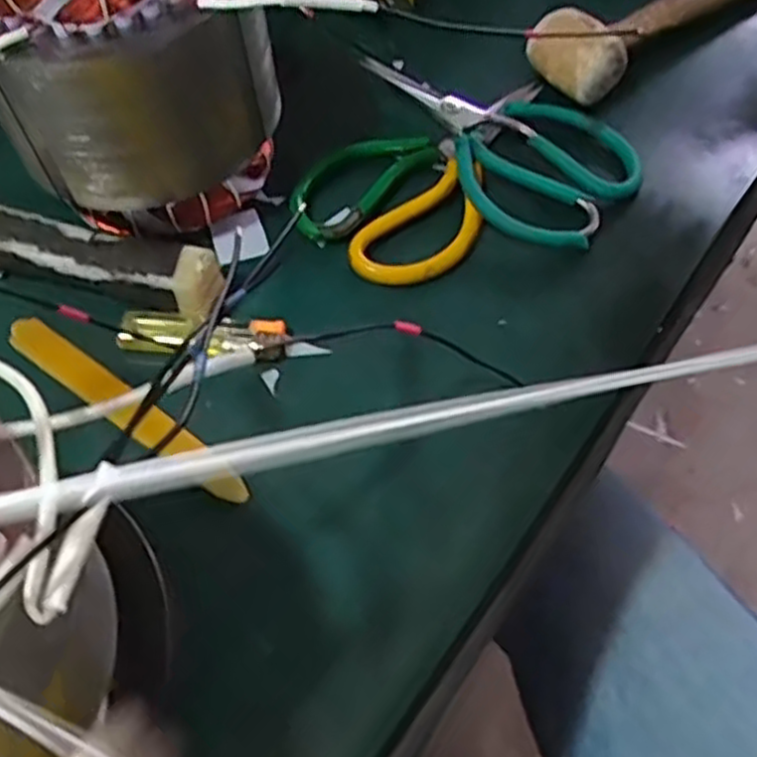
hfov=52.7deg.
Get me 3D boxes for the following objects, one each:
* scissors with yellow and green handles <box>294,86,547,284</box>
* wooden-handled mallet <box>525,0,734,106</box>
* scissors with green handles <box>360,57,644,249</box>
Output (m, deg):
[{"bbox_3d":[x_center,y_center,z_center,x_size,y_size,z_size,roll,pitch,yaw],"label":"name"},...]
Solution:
[{"bbox_3d":[0.038,-0.134,0.467,0.105,0.016,0.187,33,64,18],"label":"scissors with yellow and green handles"},{"bbox_3d":[0.211,-0.268,0.532,0.262,0.039,0.067,-38,66,-21],"label":"wooden-handled mallet"},{"bbox_3d":[0.068,-0.150,0.472,0.182,0.019,0.110,35,64,19],"label":"scissors with green handles"}]

